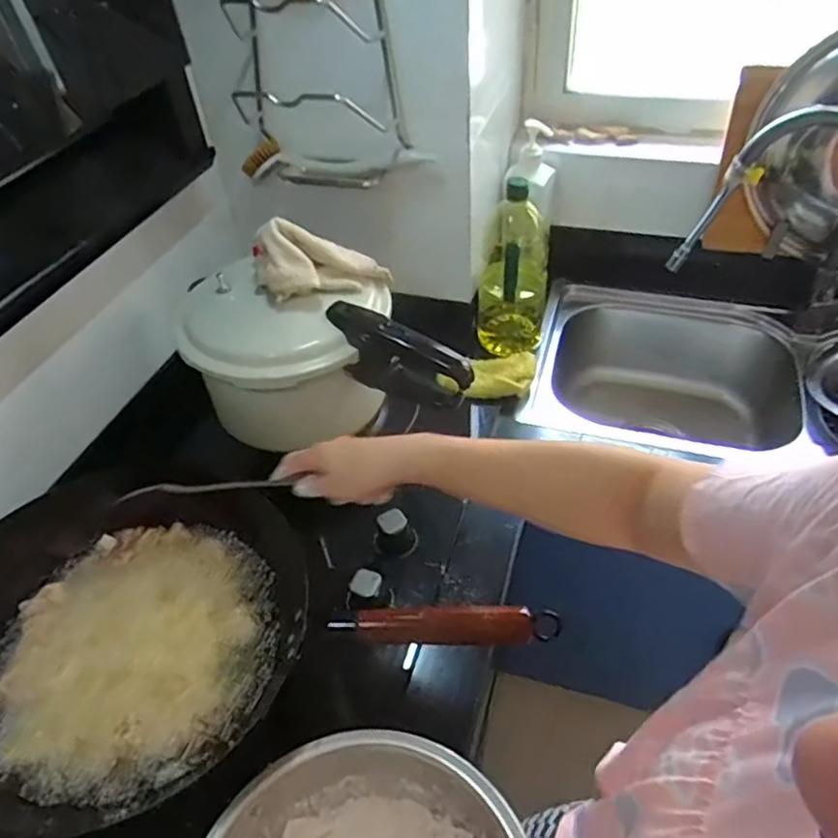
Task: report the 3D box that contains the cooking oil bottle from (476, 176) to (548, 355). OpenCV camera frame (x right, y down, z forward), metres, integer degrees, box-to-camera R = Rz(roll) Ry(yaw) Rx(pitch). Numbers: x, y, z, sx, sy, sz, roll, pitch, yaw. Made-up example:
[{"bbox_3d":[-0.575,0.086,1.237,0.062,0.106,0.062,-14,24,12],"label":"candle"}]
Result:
[{"bbox_3d":[0.156,-0.243,1.054,0.109,0.284,0.084,6,46,10],"label":"cooking oil bottle"}]

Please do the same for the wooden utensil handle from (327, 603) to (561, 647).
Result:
[{"bbox_3d":[0.025,0.184,0.570,0.196,0.023,0.030,-1,45,3],"label":"wooden utensil handle"}]

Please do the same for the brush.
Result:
[{"bbox_3d":[-0.121,-0.391,0.968,0.301,0.055,0.042,7,46,12],"label":"brush"}]

